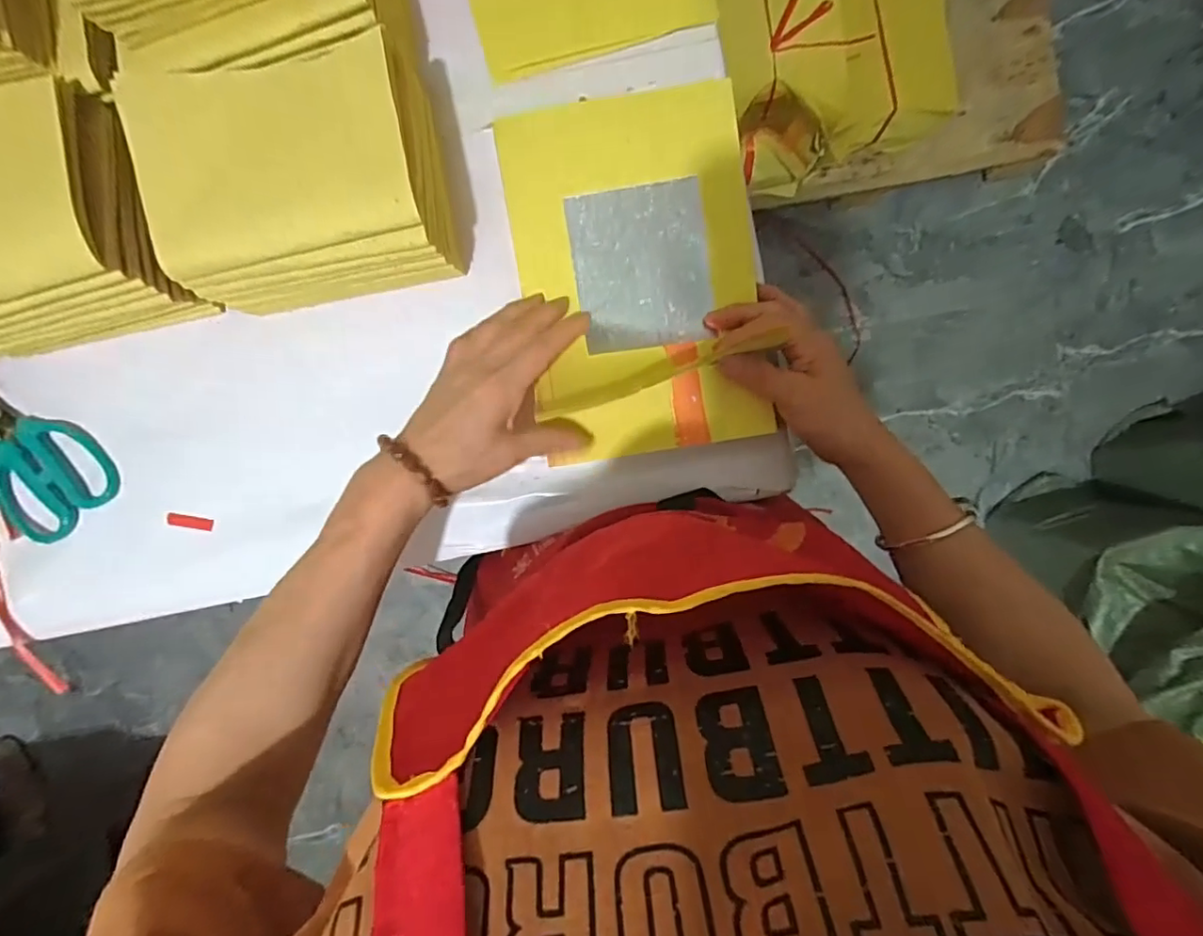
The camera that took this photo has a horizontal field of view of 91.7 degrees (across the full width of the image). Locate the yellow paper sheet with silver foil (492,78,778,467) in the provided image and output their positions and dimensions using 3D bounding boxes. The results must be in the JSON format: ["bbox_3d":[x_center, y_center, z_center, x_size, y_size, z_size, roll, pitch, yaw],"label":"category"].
[{"bbox_3d":[0.024,-0.125,0.383,0.153,0.038,0.228,-9,94,1],"label":"yellow paper sheet with silver foil"}]

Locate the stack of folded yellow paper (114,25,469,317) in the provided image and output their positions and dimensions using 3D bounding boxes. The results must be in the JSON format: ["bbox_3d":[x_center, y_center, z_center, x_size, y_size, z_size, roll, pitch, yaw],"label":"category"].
[{"bbox_3d":[-0.186,-0.181,0.370,0.163,0.095,0.131,-11,94,2],"label":"stack of folded yellow paper"}]

